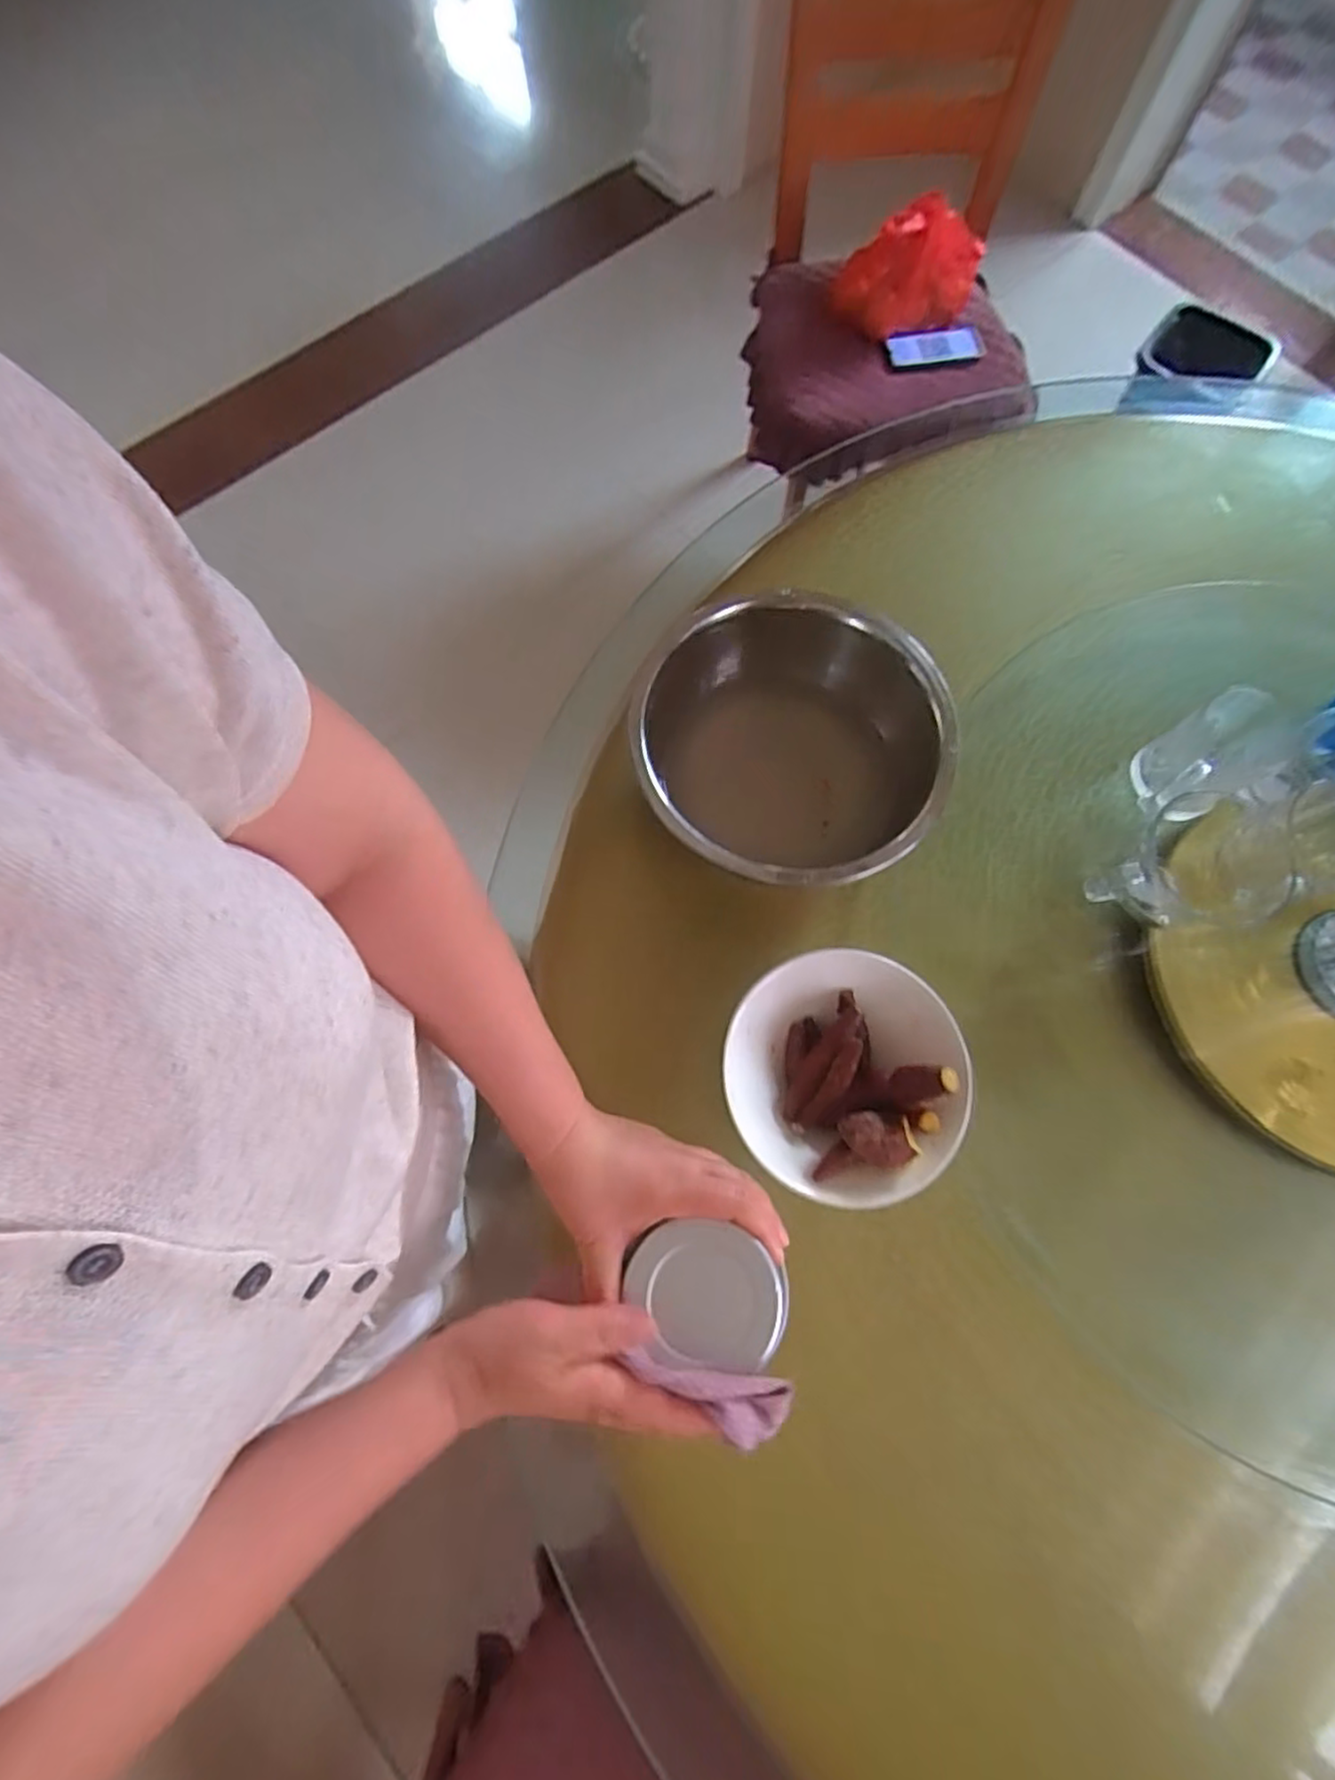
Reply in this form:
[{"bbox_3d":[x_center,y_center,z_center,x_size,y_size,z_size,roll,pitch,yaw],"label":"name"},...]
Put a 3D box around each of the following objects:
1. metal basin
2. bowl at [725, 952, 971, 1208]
[{"bbox_3d":[0.094,-0.111,0.614,0.249,0.151,0.242,0,74,-2],"label":"metal basin"},{"bbox_3d":[0.133,0.135,0.527,0.179,0.079,0.171,0,74,-2],"label":"bowl"}]

